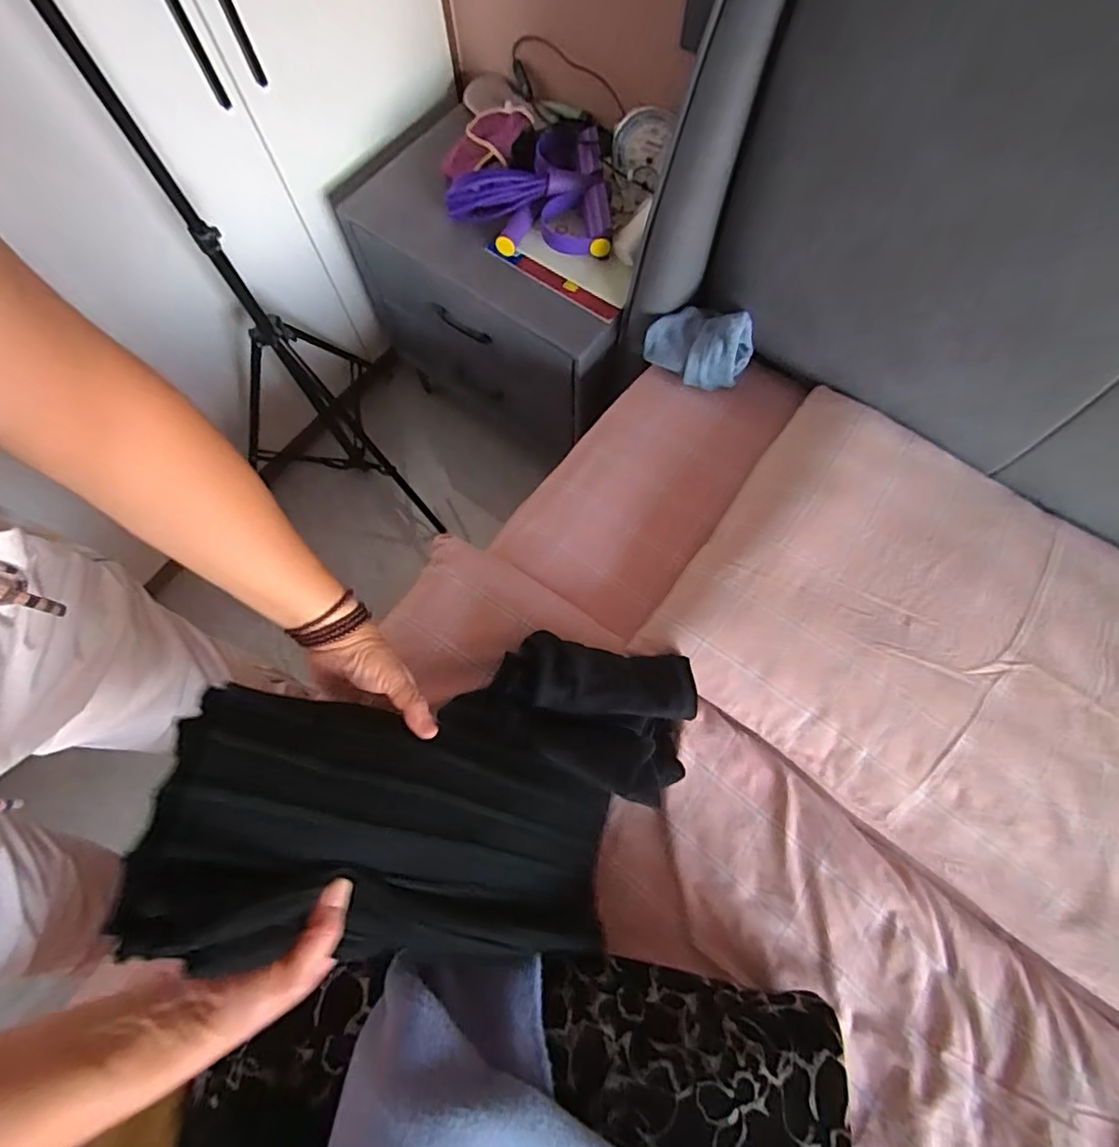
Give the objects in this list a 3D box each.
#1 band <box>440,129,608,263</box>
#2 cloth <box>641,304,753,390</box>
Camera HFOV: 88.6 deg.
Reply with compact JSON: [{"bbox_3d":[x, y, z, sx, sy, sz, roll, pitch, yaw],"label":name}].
[{"bbox_3d":[-0.040,-0.635,0.932,0.276,0.071,0.282,9,71,5],"label":"band"},{"bbox_3d":[0.191,-0.316,0.779,0.135,0.063,0.090,36,75,13],"label":"cloth"}]

